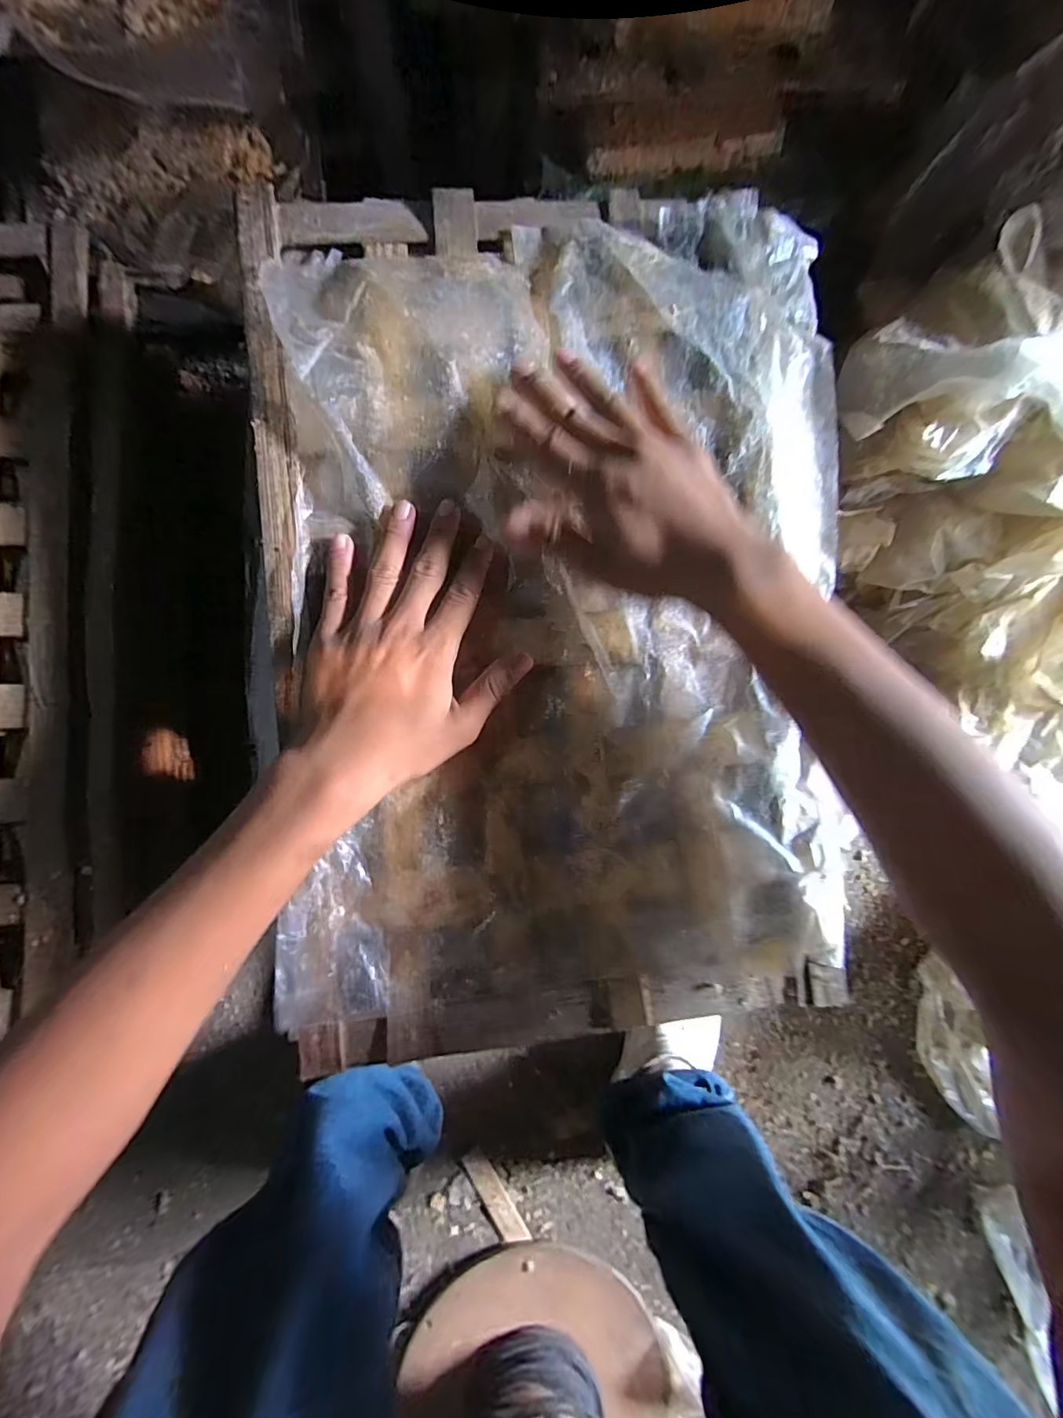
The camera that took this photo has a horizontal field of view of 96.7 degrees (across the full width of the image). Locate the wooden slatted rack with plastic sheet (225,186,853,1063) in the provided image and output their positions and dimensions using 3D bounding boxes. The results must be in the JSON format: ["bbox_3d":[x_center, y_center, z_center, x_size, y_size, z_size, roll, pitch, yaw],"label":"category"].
[{"bbox_3d":[0.029,-0.069,0.295,0.368,0.028,0.520,-4,87,-7],"label":"wooden slatted rack with plastic sheet"}]

